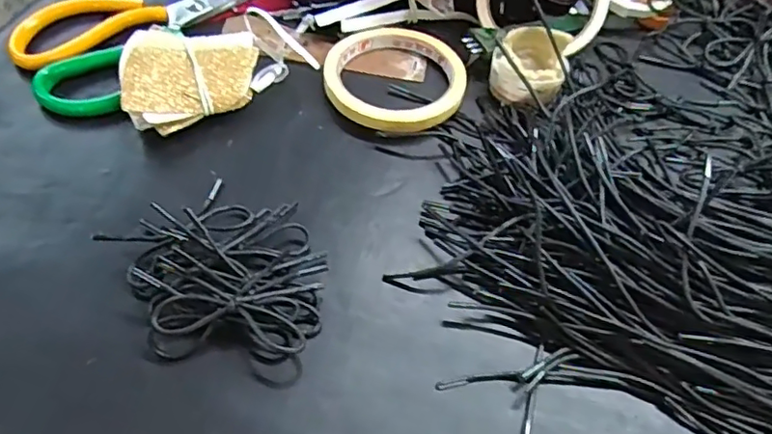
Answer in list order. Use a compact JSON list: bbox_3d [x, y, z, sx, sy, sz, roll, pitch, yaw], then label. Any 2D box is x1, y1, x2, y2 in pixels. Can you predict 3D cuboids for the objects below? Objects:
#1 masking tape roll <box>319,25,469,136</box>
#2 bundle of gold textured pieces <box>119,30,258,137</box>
[{"bbox_3d":[0.007,-0.097,0.393,0.091,0.010,0.093,2,57,-3],"label":"masking tape roll"},{"bbox_3d":[-0.122,-0.087,0.365,0.079,0.008,0.069,-2,69,-19],"label":"bundle of gold textured pieces"}]

